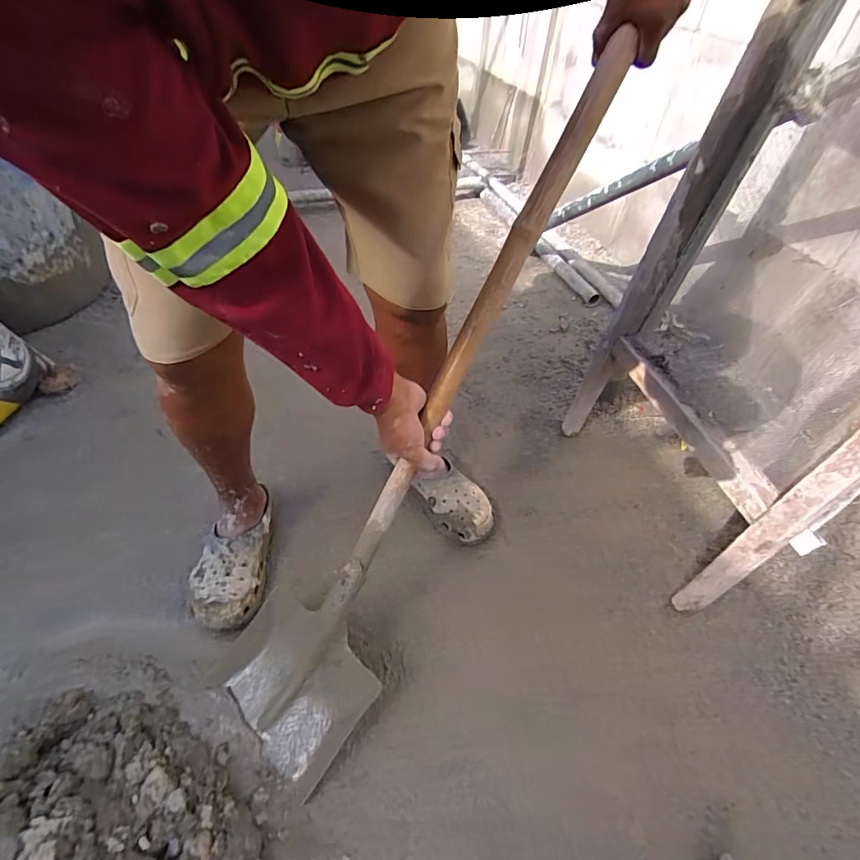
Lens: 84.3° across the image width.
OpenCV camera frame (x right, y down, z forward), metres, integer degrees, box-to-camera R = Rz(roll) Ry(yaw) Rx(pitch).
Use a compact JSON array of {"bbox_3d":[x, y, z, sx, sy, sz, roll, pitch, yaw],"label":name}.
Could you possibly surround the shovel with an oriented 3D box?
[{"bbox_3d":[-0.012,0.014,0.642,0.186,1.043,0.069,30,11,21],"label":"shovel"}]

